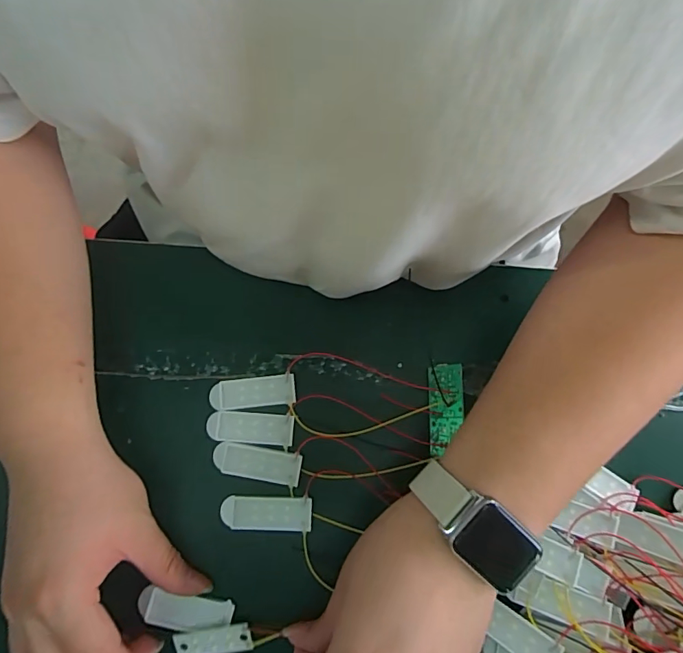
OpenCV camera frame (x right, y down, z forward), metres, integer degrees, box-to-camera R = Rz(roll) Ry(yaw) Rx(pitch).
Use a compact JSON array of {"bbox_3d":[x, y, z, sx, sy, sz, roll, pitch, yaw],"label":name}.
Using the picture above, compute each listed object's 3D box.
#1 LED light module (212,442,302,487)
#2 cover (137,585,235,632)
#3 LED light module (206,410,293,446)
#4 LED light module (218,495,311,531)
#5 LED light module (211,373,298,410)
[{"bbox_3d":[-0.055,0.090,0.303,0.056,0.004,0.021,10,76,1],"label":"LED light module"},{"bbox_3d":[-0.095,0.172,0.280,0.057,0.007,0.019,7,76,1],"label":"cover"},{"bbox_3d":[-0.061,0.068,0.310,0.057,0.004,0.020,4,76,0],"label":"LED light module"},{"bbox_3d":[-0.048,0.120,0.296,0.057,0.004,0.021,3,76,0],"label":"LED light module"},{"bbox_3d":[-0.061,0.045,0.317,0.057,0.004,0.021,-6,76,-3],"label":"LED light module"}]

